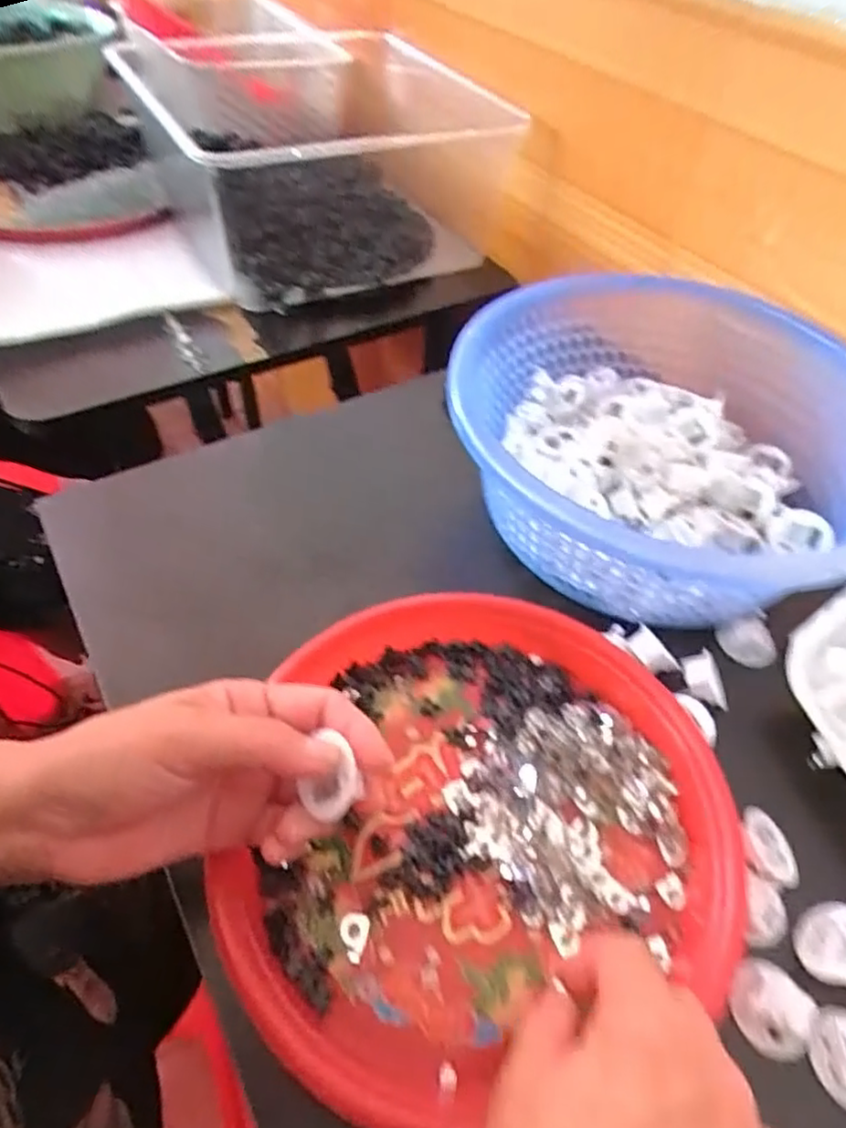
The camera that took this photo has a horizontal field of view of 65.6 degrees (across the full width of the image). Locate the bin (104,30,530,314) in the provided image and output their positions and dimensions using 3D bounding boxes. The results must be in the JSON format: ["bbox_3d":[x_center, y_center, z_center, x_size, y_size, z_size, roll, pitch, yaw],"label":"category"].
[{"bbox_3d":[-0.122,-0.414,0.652,0.299,0.141,0.382,-24,56,-20],"label":"bin"}]

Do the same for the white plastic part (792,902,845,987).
[{"bbox_3d":[0.184,0.169,0.293,0.031,0.017,0.030,-12,53,-13],"label":"white plastic part"}]

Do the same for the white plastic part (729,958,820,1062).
[{"bbox_3d":[0.150,0.190,0.282,0.031,0.014,0.032,1,51,-2],"label":"white plastic part"}]

